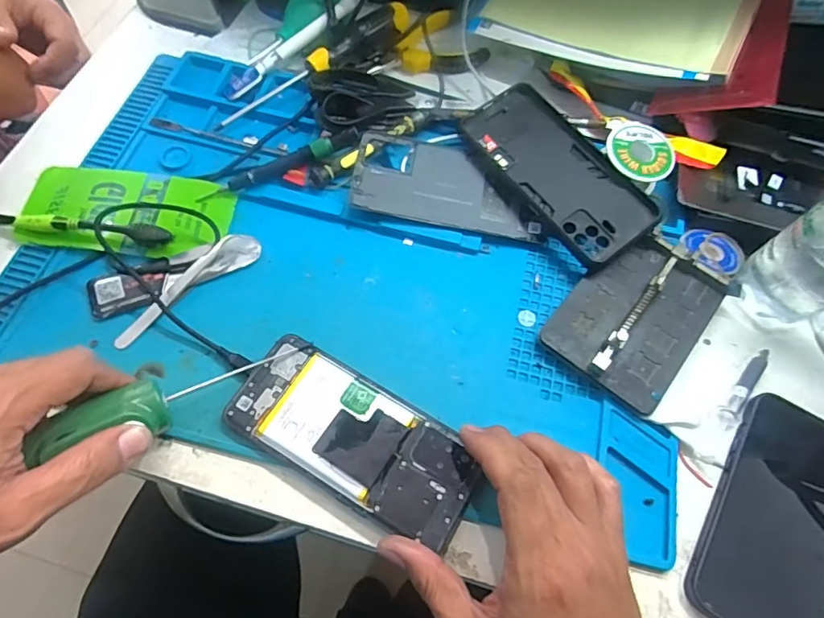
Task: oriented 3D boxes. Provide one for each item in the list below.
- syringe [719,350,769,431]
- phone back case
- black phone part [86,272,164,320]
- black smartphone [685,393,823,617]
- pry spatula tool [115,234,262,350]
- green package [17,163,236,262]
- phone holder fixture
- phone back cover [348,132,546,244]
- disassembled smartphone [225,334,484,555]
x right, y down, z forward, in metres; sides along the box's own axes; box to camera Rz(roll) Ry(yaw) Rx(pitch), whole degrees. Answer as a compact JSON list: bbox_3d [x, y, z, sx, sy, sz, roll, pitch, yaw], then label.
[{"bbox_3d":[0.229,0.053,0.351,0.012,0.007,0.073,40,68,15],"label":"syringe"},{"bbox_3d":[0.114,-0.110,0.403,0.080,0.013,0.160,-37,75,-13],"label":"phone back case"},{"bbox_3d":[-0.201,-0.015,0.359,0.052,0.007,0.032,-17,66,-11],"label":"black phone part"},{"bbox_3d":[0.225,0.128,0.312,0.075,0.011,0.144,30,66,11],"label":"black smartphone"},{"bbox_3d":[-0.160,-0.016,0.363,0.115,0.012,0.021,-40,72,-20],"label":"pry spatula tool"},{"bbox_3d":[-0.214,-0.074,0.383,0.148,0.012,0.070,7,64,1],"label":"green package"},{"bbox_3d":[0.160,0.002,0.362,0.088,0.021,0.127,37,68,14],"label":"phone holder fixture"},{"bbox_3d":[0.029,-0.096,0.403,0.147,0.004,0.069,11,70,-3],"label":"phone back cover"},{"bbox_3d":[-0.035,0.080,0.321,0.158,0.007,0.068,30,67,11],"label":"disassembled smartphone"}]

